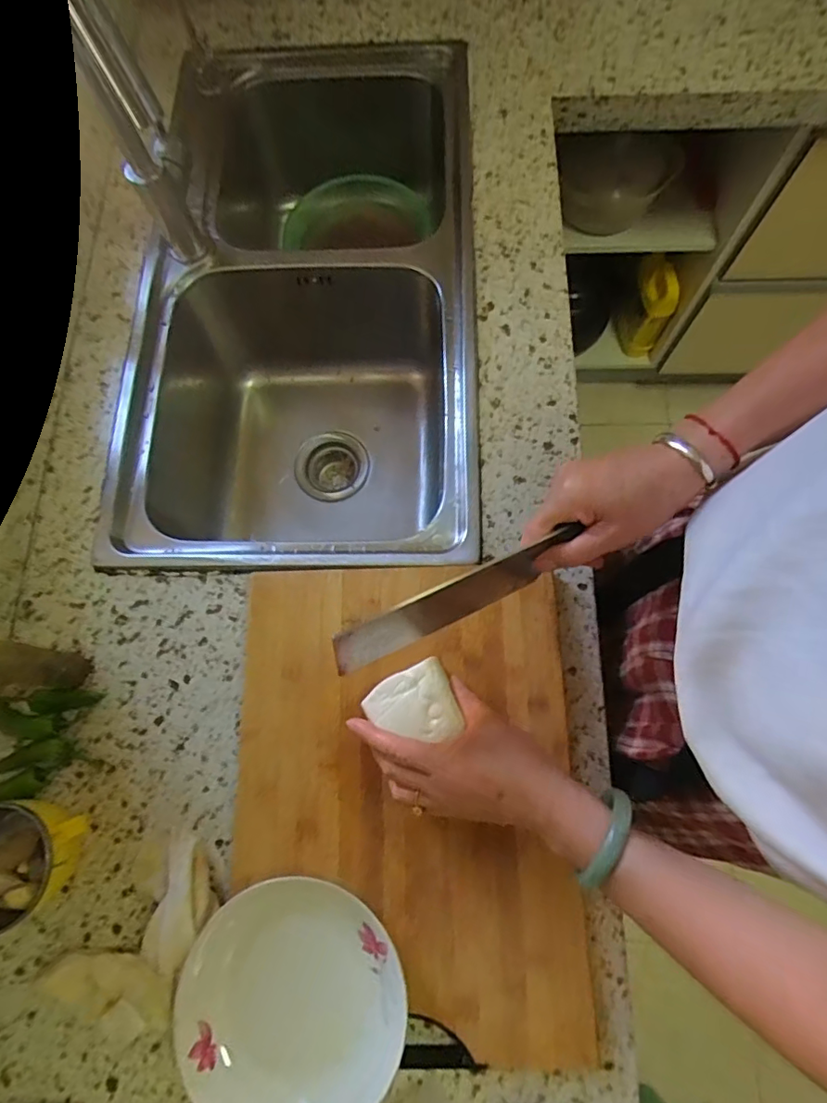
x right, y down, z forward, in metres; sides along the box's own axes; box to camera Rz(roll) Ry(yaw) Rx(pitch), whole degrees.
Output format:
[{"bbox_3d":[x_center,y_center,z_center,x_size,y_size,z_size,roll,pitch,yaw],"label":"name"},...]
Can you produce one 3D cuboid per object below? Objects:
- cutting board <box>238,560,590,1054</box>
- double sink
[{"bbox_3d":[-0.007,0.202,0.475,0.293,0.035,0.388,-2,74,1],"label":"cutting board"},{"bbox_3d":[-0.151,-0.298,0.759,0.444,0.265,0.720,0,77,0],"label":"double sink"}]

